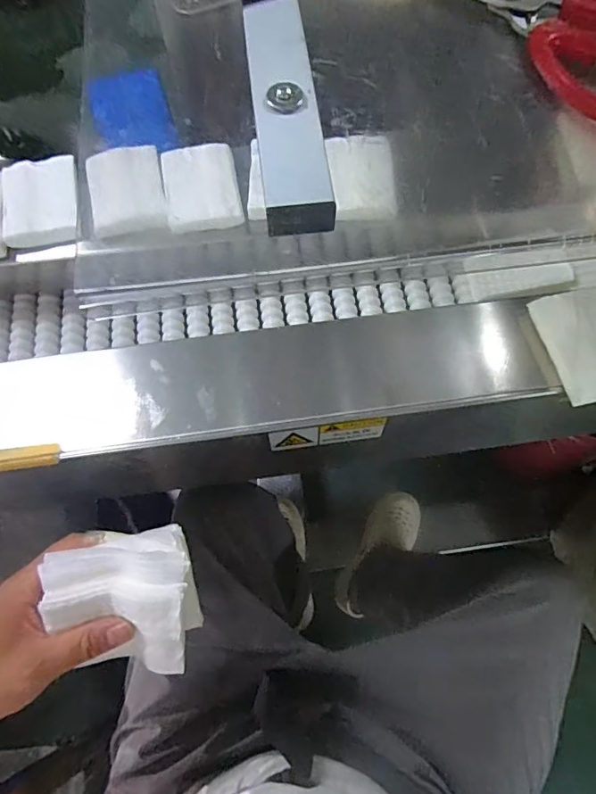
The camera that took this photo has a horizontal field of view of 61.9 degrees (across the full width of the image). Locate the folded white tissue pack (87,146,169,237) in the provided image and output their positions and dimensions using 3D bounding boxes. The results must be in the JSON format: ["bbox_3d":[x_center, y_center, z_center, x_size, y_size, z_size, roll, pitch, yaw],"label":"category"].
[{"bbox_3d":[-0.173,-0.211,0.497,0.074,0.019,0.105,-15,68,-5],"label":"folded white tissue pack"}]

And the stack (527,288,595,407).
[{"bbox_3d":[0.255,-0.048,0.427,0.071,0.021,0.101,-15,68,-5],"label":"stack"}]

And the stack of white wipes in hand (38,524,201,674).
[{"bbox_3d":[-0.124,0.149,0.363,0.102,0.046,0.098,-5,67,-1],"label":"stack of white wipes in hand"}]

